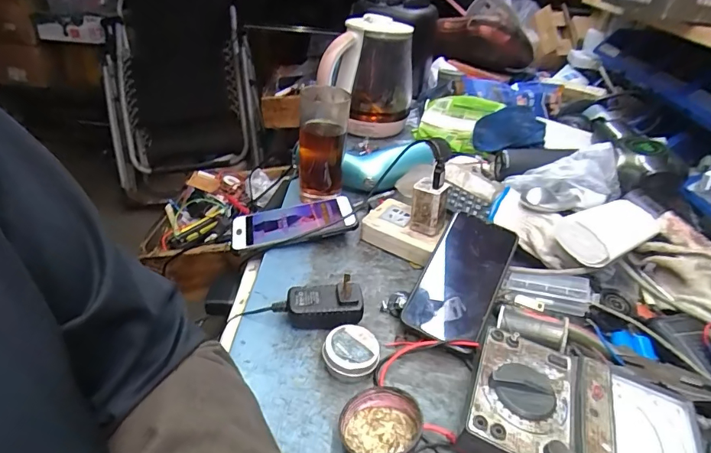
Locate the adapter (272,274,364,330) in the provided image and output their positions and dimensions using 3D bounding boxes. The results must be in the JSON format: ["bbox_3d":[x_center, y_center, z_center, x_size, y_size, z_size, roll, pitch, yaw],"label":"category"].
[{"bbox_3d":[-0.036,0.076,0.432,0.083,0.050,0.033,5,34,-3],"label":"adapter"}]

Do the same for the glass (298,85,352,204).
[{"bbox_3d":[-0.044,-0.117,0.596,0.062,0.138,0.070,2,35,-7],"label":"glass"}]

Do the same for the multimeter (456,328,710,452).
[{"bbox_3d":[0.179,0.158,0.336,0.185,0.049,0.124,18,36,16],"label":"multimeter"}]

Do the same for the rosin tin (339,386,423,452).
[{"bbox_3d":[0.020,0.158,0.343,0.061,0.023,0.061,-7,29,4],"label":"rosin tin"}]

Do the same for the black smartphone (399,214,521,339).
[{"bbox_3d":[0.113,0.049,0.468,0.075,0.014,0.163,21,51,21],"label":"black smartphone"}]

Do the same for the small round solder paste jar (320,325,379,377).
[{"bbox_3d":[-0.004,0.115,0.401,0.049,0.022,0.047,4,34,-3],"label":"small round solder paste jar"}]

